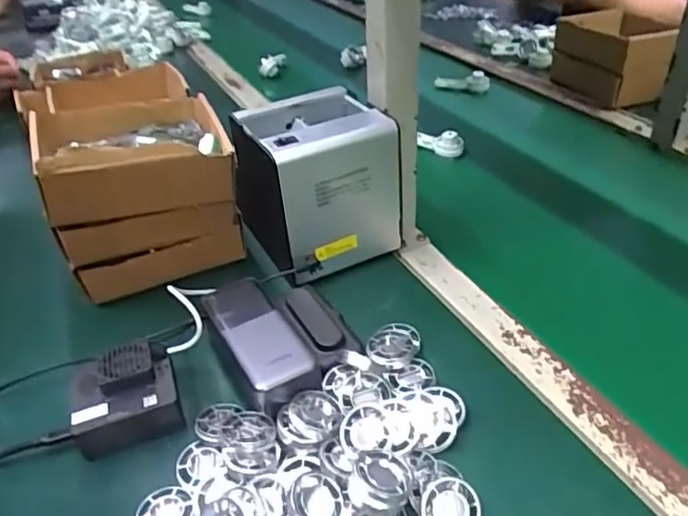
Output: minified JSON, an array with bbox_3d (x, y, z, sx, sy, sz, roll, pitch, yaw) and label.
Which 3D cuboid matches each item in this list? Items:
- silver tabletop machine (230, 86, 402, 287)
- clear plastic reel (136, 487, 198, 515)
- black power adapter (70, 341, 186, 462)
[{"bbox_3d":[-0.033,-0.070,0.601,0.150,0.149,0.118,-20,37,-19],"label":"silver tabletop machine"},{"bbox_3d":[-0.119,0.173,0.397,0.040,0.009,0.038,-7,35,-2],"label":"clear plastic reel"},{"bbox_3d":[-0.173,0.106,0.460,0.079,0.042,0.070,-16,36,-15],"label":"black power adapter"}]

